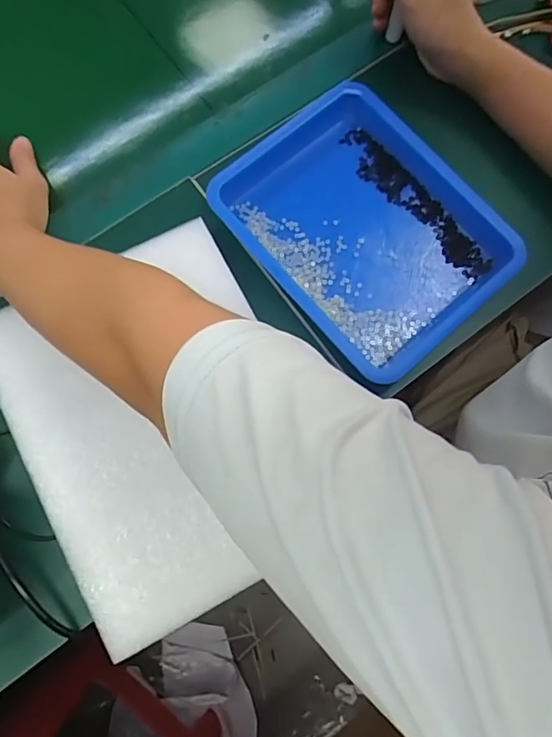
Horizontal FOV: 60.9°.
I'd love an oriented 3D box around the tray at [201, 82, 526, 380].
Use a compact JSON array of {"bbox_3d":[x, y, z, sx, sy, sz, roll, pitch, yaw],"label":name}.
[{"bbox_3d":[0.072,-0.114,0.383,0.167,0.032,0.212,-41,81,-8],"label":"tray"}]

